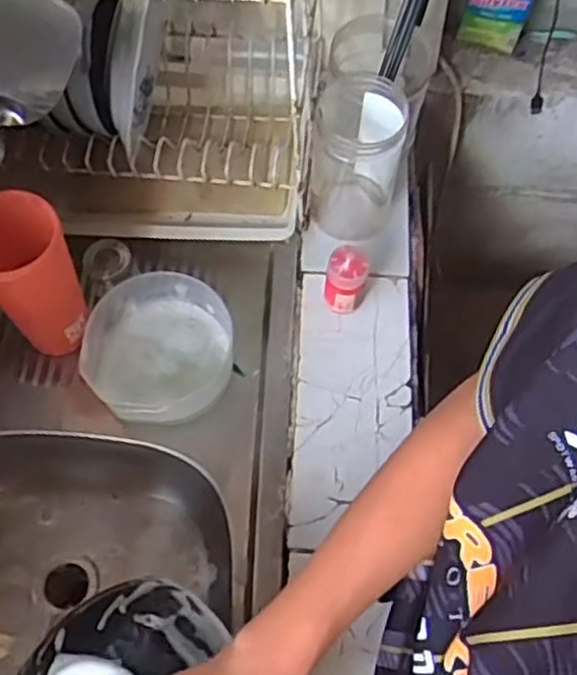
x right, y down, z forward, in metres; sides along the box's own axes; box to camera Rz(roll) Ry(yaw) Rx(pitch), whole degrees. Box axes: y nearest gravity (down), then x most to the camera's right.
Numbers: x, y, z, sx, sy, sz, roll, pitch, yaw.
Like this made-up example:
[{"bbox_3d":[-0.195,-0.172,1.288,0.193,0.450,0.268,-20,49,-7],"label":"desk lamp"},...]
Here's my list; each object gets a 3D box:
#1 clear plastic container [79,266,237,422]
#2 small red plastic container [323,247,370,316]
[{"bbox_3d":[-0.130,0.013,0.740,0.141,0.072,0.140,0,64,0],"label":"clear plastic container"},{"bbox_3d":[0.059,-0.058,0.752,0.041,0.080,0.035,10,64,5],"label":"small red plastic container"}]

